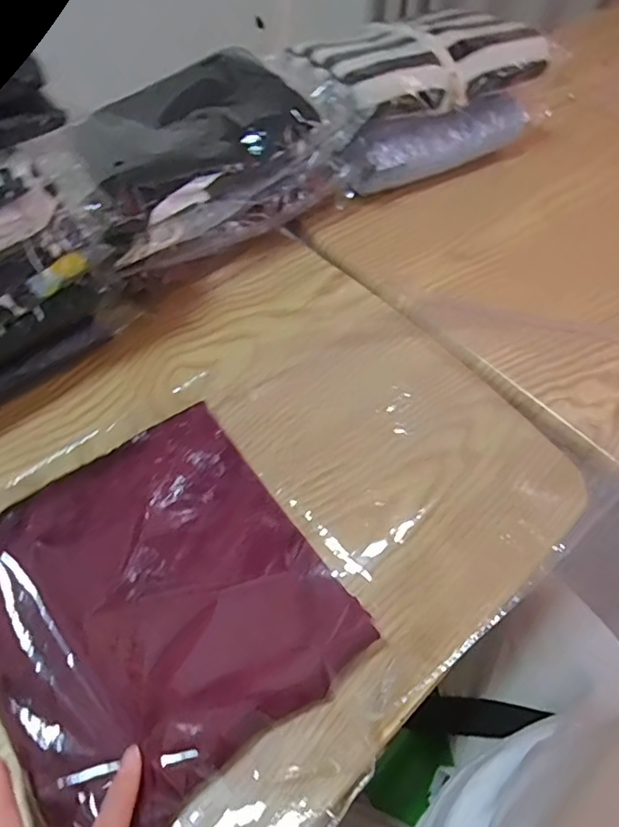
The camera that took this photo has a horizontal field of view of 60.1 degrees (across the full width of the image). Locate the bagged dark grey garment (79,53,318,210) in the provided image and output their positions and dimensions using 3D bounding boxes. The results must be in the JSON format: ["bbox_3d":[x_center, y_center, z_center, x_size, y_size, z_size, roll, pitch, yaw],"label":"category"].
[{"bbox_3d":[-0.111,-0.257,0.476,0.212,0.039,0.148,-32,61,-22],"label":"bagged dark grey garment"}]

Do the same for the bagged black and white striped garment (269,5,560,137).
[{"bbox_3d":[0.103,-0.381,0.566,0.266,0.044,0.175,-27,59,-19],"label":"bagged black and white striped garment"}]

